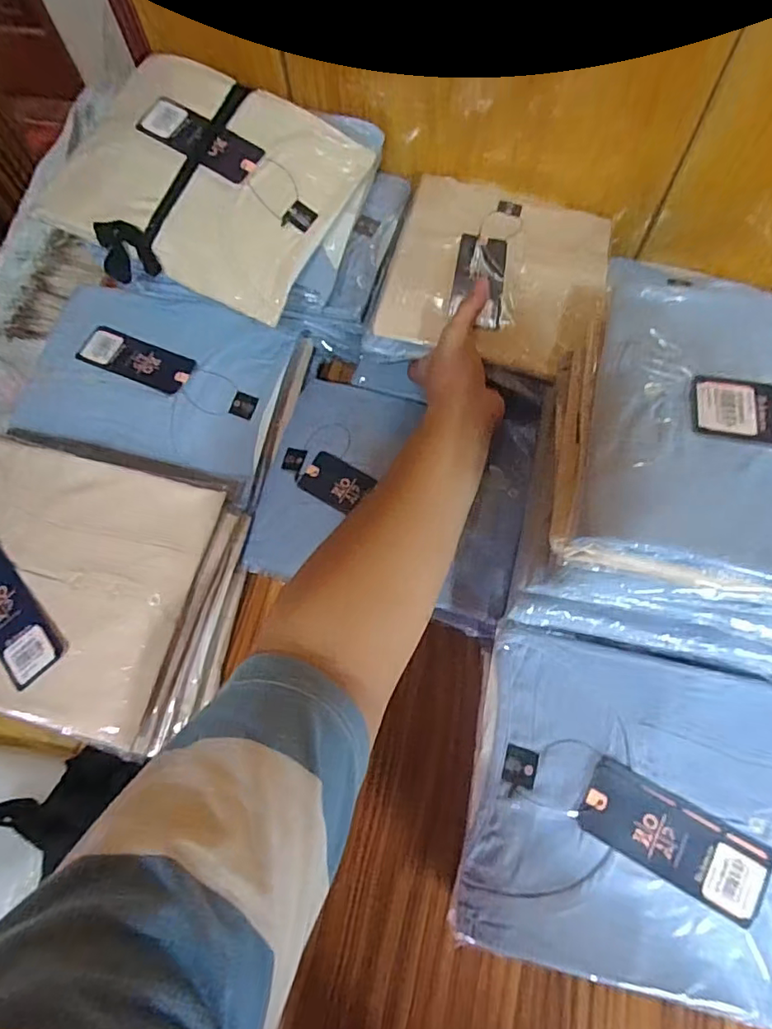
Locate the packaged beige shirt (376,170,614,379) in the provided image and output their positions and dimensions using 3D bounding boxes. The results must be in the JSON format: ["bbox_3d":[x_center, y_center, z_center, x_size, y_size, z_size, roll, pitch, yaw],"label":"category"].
[{"bbox_3d":[0.112,-0.241,0.534,0.200,0.044,0.240,13,71,7],"label":"packaged beige shirt"}]

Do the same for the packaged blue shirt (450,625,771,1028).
[{"bbox_3d":[0.188,0.208,0.381,0.246,0.022,0.211,11,71,6],"label":"packaged blue shirt"}]

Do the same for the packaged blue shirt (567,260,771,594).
[{"bbox_3d":[0.254,-0.054,0.330,0.246,0.033,0.225,14,71,7],"label":"packaged blue shirt"}]

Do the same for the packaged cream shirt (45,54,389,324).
[{"bbox_3d":[-0.167,-0.309,0.505,0.249,0.055,0.213,24,73,10],"label":"packaged cream shirt"}]

